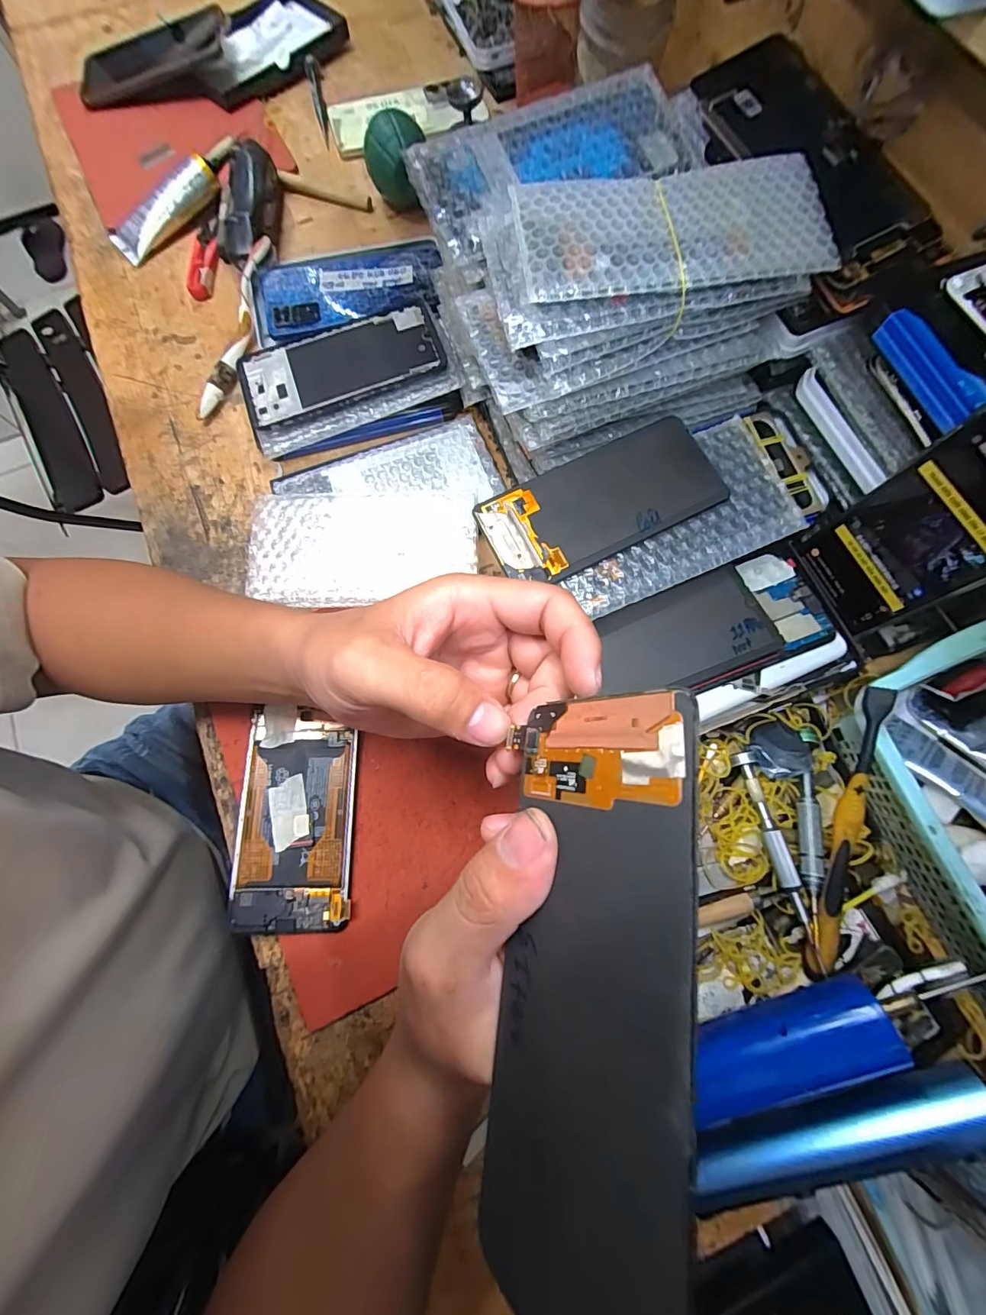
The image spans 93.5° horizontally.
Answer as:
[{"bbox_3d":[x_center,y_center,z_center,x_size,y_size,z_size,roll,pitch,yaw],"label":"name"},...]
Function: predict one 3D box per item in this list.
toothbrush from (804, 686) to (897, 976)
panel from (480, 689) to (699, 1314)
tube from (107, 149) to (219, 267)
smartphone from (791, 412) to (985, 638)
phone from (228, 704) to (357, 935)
[{"bbox_3d":[0.195,0.097,0.253,0.017,0.013,0.162,8,96,3],"label":"toothbrush"},{"bbox_3d":[0.025,0.086,0.123,0.007,0.071,0.150,14,71,-29],"label":"panel"},{"bbox_3d":[-0.314,-0.427,0.442,0.114,0.024,0.027,-38,77,6],"label":"tube"},{"bbox_3d":[0.243,-0.068,0.266,0.006,0.129,0.074,-19,76,-15],"label":"smartphone"},{"bbox_3d":[-0.127,0.101,0.301,0.071,0.011,0.136,-3,75,0],"label":"phone"}]

